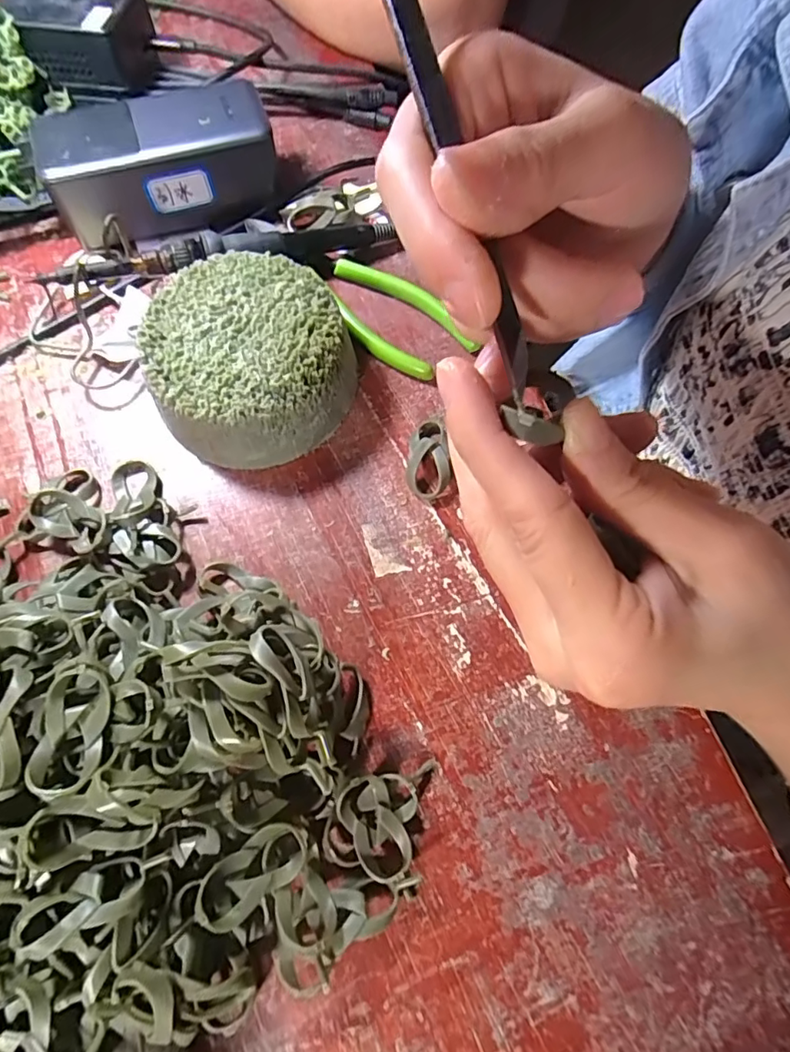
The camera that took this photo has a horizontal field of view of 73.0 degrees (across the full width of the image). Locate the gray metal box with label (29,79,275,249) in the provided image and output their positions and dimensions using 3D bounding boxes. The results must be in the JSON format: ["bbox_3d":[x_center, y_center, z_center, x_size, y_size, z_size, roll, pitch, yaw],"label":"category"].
[{"bbox_3d":[-0.139,-0.219,0.322,0.129,0.049,0.055,-16,72,-7],"label":"gray metal box with label"}]

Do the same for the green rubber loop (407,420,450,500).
[{"bbox_3d":[0.018,-0.038,0.287,0.023,0.012,0.047,0,71,-2],"label":"green rubber loop"}]

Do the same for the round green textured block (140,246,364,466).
[{"bbox_3d":[-0.075,-0.088,0.284,0.100,0.046,0.100,1,71,-2],"label":"round green textured block"}]

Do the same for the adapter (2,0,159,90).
[{"bbox_3d":[-0.199,-0.317,0.341,0.076,0.036,0.072,1,71,-2],"label":"adapter"}]

